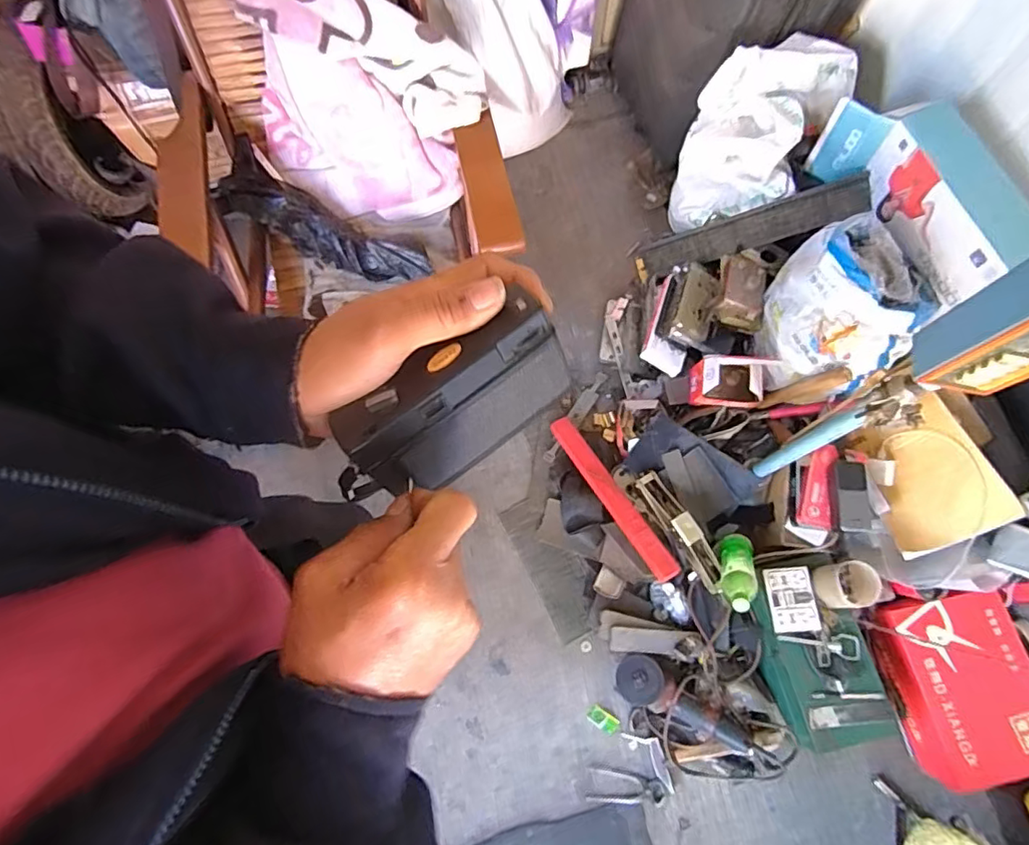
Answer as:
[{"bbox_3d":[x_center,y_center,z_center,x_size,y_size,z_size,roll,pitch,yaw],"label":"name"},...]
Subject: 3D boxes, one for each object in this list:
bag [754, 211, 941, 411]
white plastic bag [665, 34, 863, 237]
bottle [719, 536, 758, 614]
[{"bbox_3d":[0.615,-0.211,1.095,0.249,0.319,0.232,33,75,9],"label":"bag"},{"bbox_3d":[0.517,-0.620,1.267,0.262,0.325,0.285,25,74,6],"label":"white plastic bag"},{"bbox_3d":[0.436,0.293,1.117,0.055,0.058,0.201,19,34,5],"label":"bottle"}]

